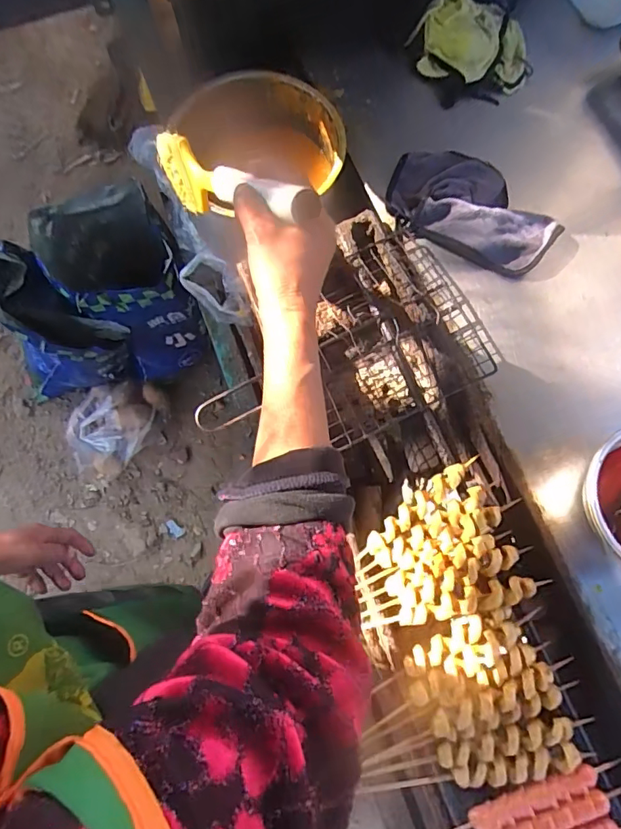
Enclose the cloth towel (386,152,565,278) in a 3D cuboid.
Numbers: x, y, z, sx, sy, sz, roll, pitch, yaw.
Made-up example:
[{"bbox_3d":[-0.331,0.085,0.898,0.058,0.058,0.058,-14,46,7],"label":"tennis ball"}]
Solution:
[{"bbox_3d":[0.207,-0.262,0.622,0.218,0.032,0.129,30,78,9],"label":"cloth towel"}]

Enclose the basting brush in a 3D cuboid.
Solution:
[{"bbox_3d":[-0.078,-0.207,0.444,0.025,0.074,0.269,-42,44,-9],"label":"basting brush"}]

